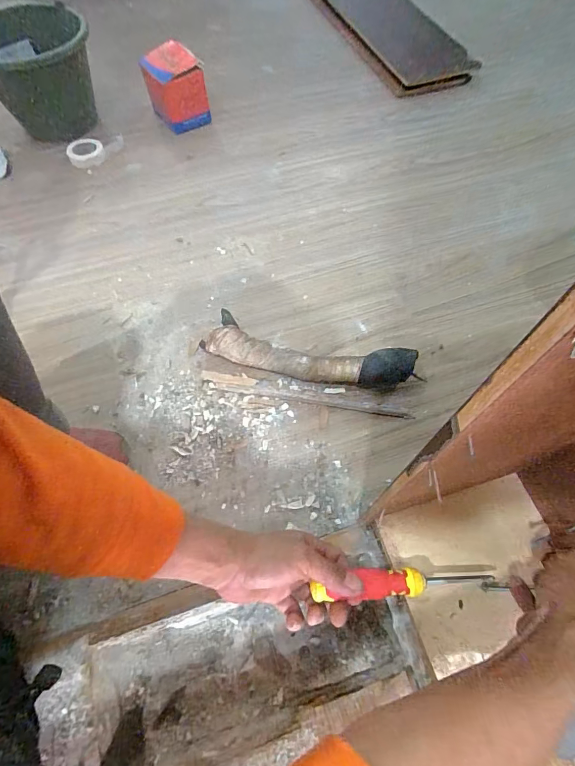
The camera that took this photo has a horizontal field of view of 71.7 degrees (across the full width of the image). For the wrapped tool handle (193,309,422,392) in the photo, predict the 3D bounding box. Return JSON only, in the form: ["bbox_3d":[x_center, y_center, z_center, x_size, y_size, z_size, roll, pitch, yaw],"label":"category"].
[{"bbox_3d":[0.028,-0.039,0.585,0.314,0.053,0.070,13,64,7],"label":"wrapped tool handle"}]

